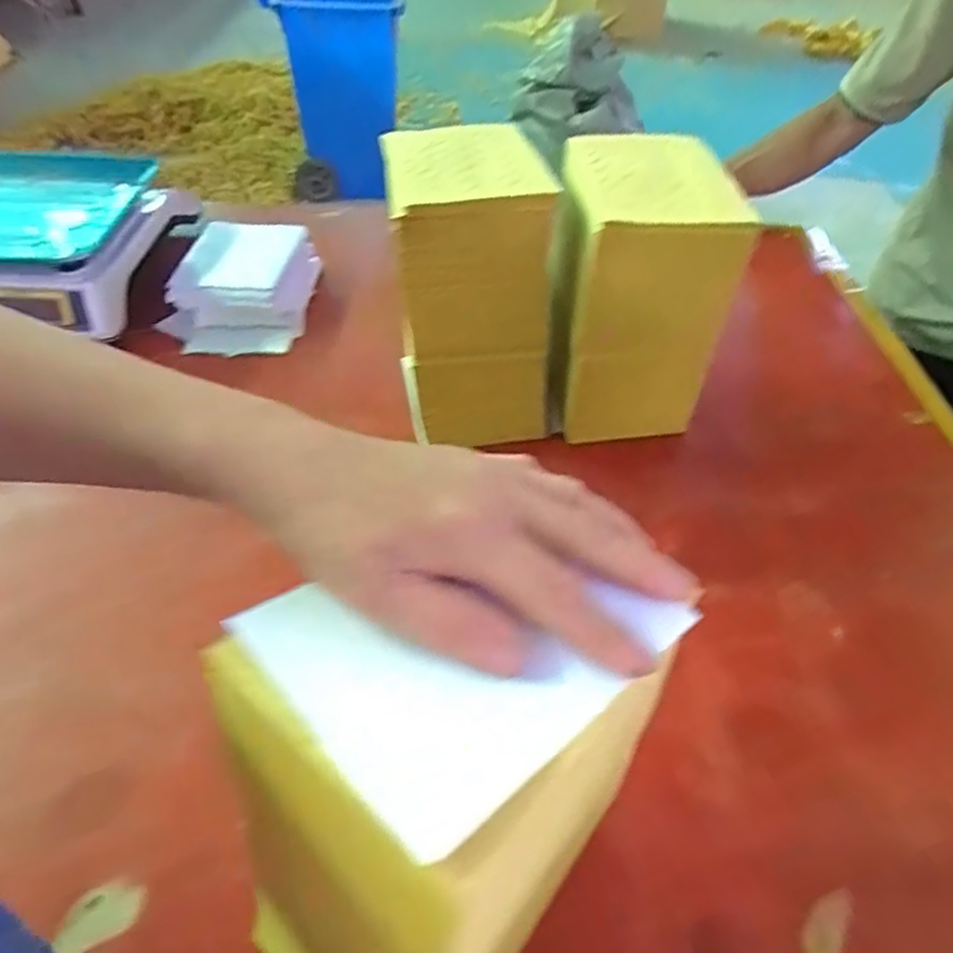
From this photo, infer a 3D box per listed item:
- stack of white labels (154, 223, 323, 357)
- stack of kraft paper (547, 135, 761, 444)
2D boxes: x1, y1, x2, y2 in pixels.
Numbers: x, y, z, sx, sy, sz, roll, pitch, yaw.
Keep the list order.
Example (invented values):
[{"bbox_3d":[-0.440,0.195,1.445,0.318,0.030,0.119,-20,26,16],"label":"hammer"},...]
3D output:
[{"bbox_3d":[-0.271,-0.228,0.802,0.150,0.071,0.162,-1,47,-3],"label":"stack of white labels"},{"bbox_3d":[0.134,-0.150,0.602,0.125,0.230,0.149,0,45,-1],"label":"stack of kraft paper"}]

